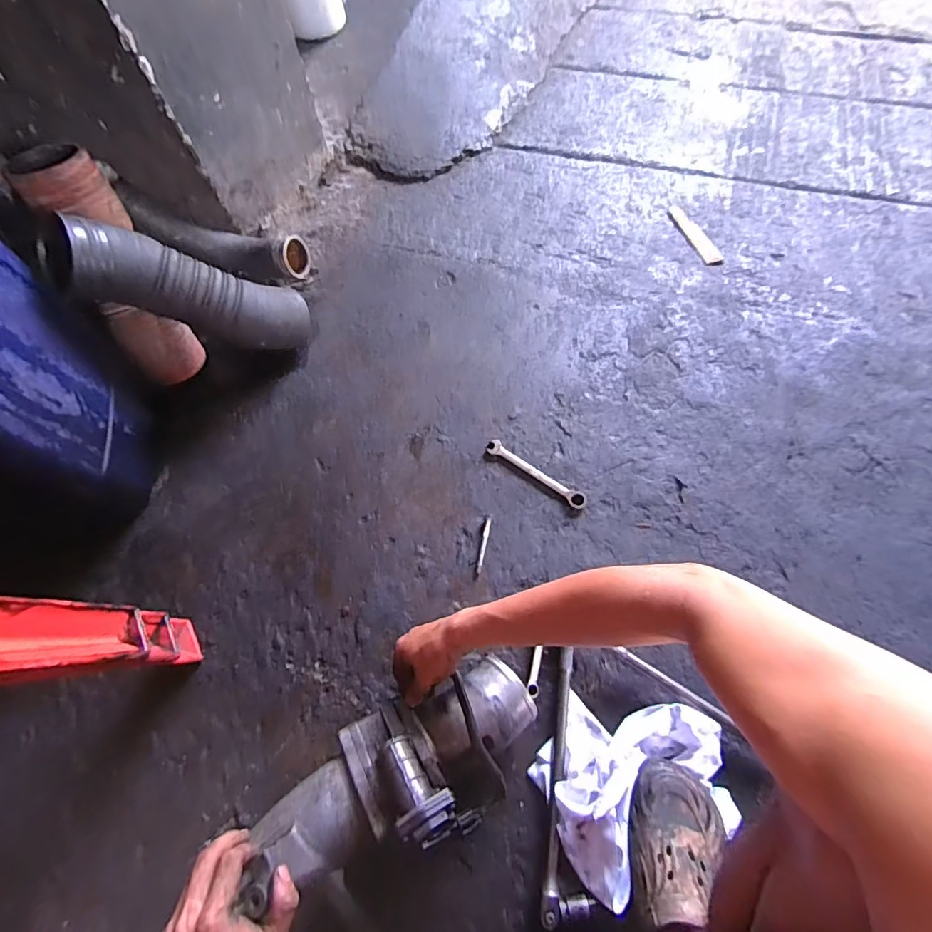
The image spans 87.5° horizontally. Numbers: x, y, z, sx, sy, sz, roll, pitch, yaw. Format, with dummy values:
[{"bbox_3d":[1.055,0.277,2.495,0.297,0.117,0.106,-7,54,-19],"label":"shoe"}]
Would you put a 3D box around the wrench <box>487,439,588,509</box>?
[{"bbox_3d":[0.110,0.011,0.757,0.172,0.010,0.026,34,75,14],"label":"wrench"}]

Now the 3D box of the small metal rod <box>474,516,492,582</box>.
[{"bbox_3d":[0.026,0.121,0.721,0.009,0.004,0.093,10,71,6],"label":"small metal rod"}]

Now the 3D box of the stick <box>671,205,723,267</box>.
[{"bbox_3d":[0.450,-0.457,0.963,0.034,0.004,0.180,-17,62,-4],"label":"stick"}]

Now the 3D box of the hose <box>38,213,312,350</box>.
[{"bbox_3d":[-0.400,-0.245,0.723,0.105,0.354,0.102,-29,63,40],"label":"hose"}]

